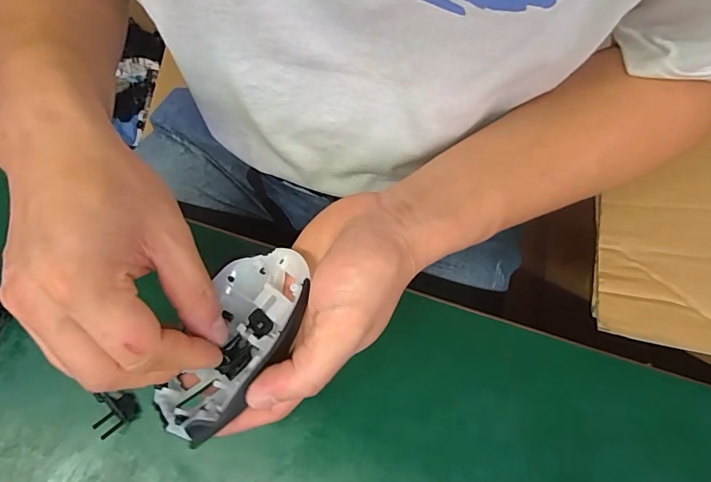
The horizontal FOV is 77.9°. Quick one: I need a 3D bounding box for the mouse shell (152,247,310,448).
[{"bbox_3d":[-0.071,0.056,0.256,0.066,0.046,0.114,22,70,6],"label":"mouse shell"}]

